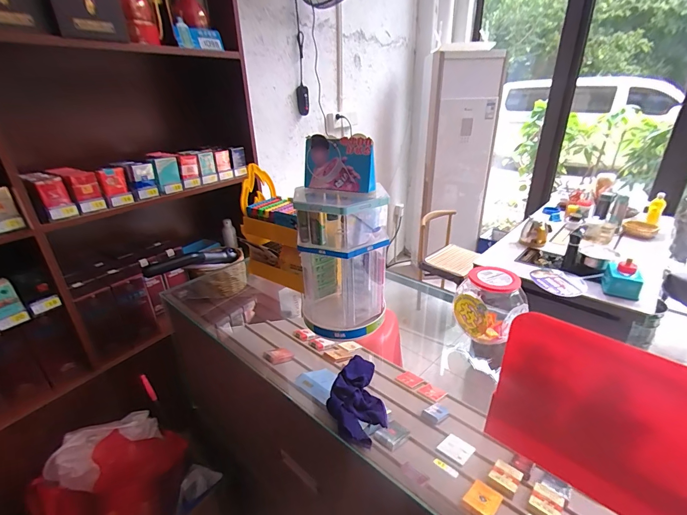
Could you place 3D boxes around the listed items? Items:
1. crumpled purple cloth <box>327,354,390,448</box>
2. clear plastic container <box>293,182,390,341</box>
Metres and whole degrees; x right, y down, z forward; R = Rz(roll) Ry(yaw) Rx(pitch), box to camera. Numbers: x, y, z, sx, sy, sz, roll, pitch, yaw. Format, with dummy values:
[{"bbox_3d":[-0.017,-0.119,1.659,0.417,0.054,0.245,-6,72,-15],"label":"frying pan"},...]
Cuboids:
[{"bbox_3d":[0.021,0.251,0.624,0.097,0.048,0.174,-5,26,-7],"label":"crumpled purple cloth"},{"bbox_3d":[-0.004,0.001,0.800,0.192,0.318,0.206,-4,26,-4],"label":"clear plastic container"}]

